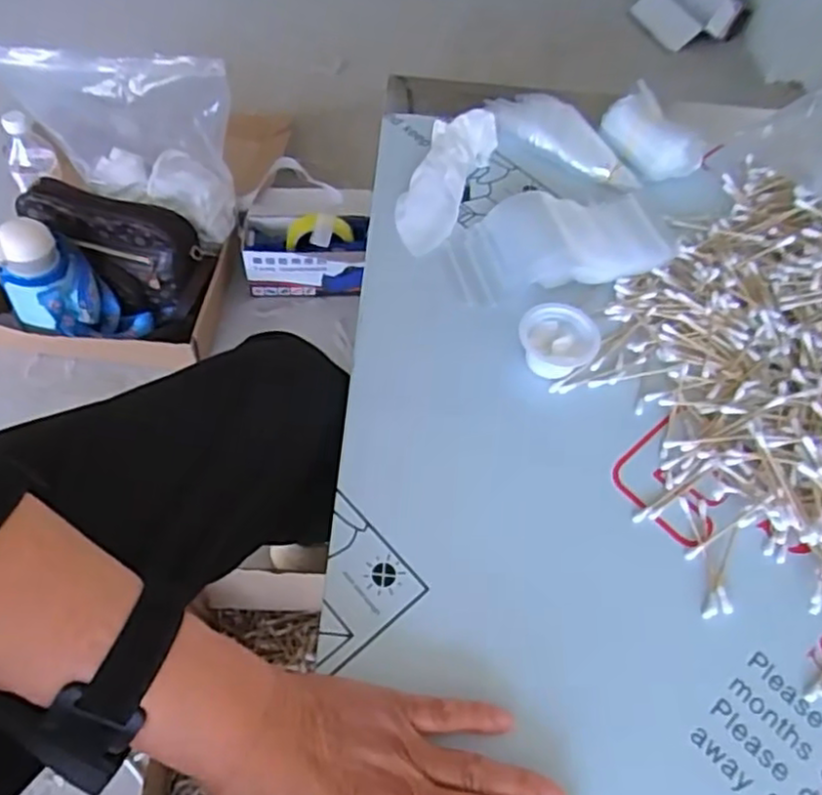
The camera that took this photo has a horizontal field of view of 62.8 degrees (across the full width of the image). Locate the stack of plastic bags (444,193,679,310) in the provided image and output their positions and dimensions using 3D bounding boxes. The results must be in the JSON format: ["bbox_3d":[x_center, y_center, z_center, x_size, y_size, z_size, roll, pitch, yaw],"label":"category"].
[{"bbox_3d":[0.115,-0.125,0.535,0.162,0.028,0.086,-6,58,-9],"label":"stack of plastic bags"}]

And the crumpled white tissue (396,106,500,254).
[{"bbox_3d":[0.027,-0.182,0.552,0.050,0.040,0.145,22,59,11],"label":"crumpled white tissue"}]

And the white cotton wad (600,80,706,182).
[{"bbox_3d":[0.209,-0.227,0.586,0.059,0.037,0.082,-25,62,-18],"label":"white cotton wad"}]

